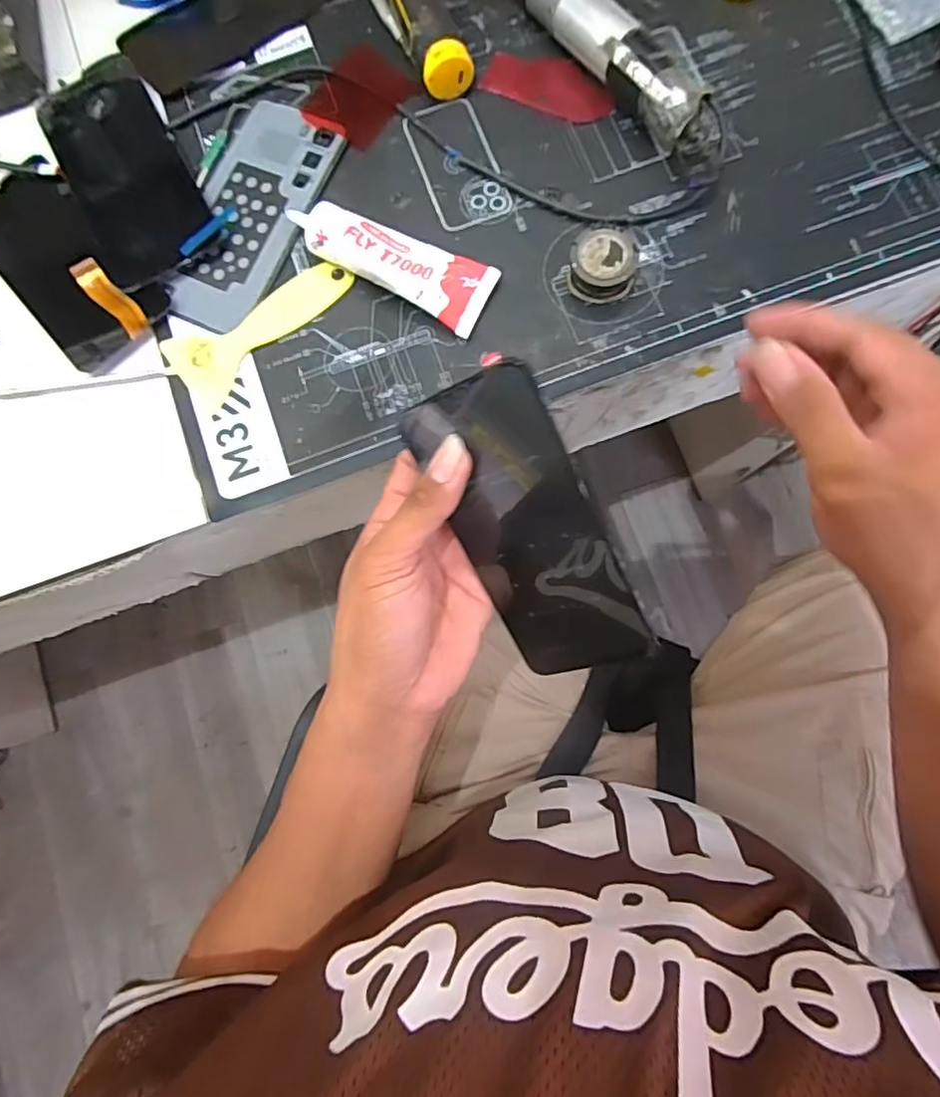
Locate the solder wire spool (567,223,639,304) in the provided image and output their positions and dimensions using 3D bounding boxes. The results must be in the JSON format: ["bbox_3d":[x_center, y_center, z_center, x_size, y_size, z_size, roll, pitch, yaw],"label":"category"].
[{"bbox_3d":[0.079,-0.168,0.347,0.037,0.024,0.037,0,81,3],"label":"solder wire spool"}]

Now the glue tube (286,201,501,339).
[{"bbox_3d":[-0.047,-0.175,0.352,0.124,0.027,0.042,27,83,7],"label":"glue tube"}]

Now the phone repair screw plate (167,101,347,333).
[{"bbox_3d":[-0.137,-0.210,0.372,0.064,0.004,0.153,22,82,6],"label":"phone repair screw plate"}]

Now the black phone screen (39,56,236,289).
[{"bbox_3d":[-0.225,-0.247,0.381,0.081,0.012,0.161,-33,81,-3],"label":"black phone screen"}]

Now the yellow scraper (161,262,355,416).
[{"bbox_3d":[-0.129,-0.140,0.360,0.119,0.004,0.050,-40,81,-4],"label":"yellow scraper"}]

